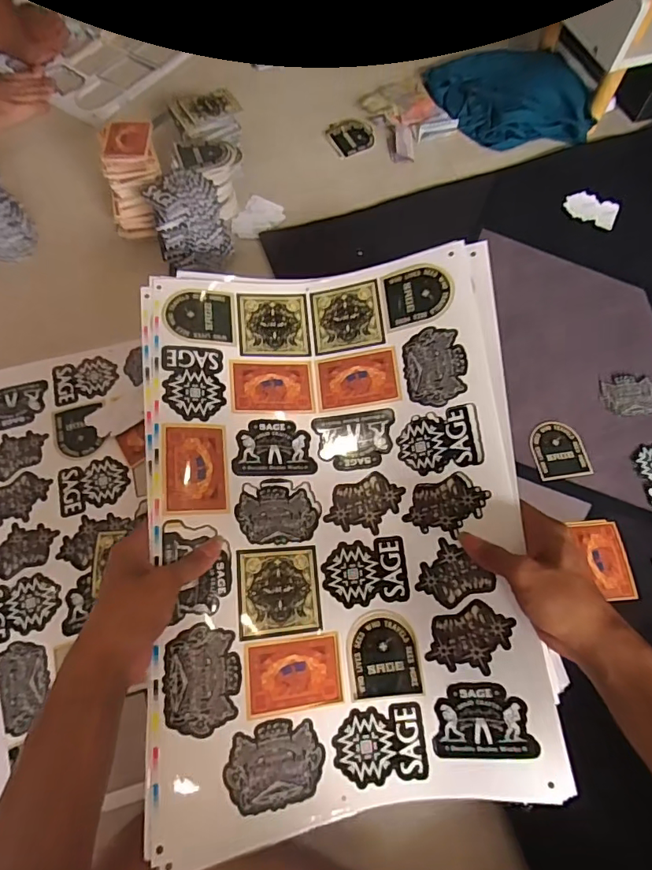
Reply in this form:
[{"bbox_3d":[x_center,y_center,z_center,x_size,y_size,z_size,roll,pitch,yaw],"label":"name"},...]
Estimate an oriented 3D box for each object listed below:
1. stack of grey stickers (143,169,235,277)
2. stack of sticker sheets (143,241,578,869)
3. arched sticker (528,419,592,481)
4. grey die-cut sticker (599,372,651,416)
[{"bbox_3d":[-0.172,-0.270,0.635,0.086,0.093,0.090,-13,68,-7],"label":"stack of grey stickers"},{"bbox_3d":[0.007,0.062,0.440,0.314,0.096,0.479,-4,67,-3],"label":"stack of sticker sheets"},{"bbox_3d":[0.271,0.016,0.575,0.061,0.005,0.069,-7,67,-4],"label":"arched sticker"},{"bbox_3d":[0.372,-0.050,0.605,0.066,0.005,0.056,0,66,5],"label":"grey die-cut sticker"}]

